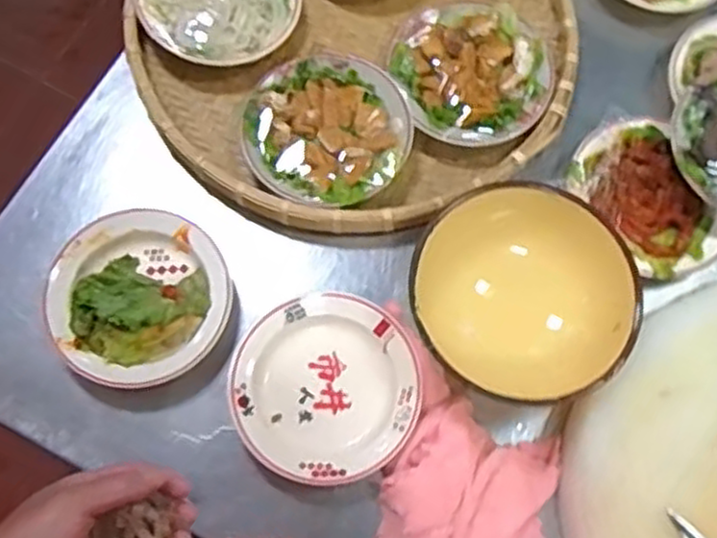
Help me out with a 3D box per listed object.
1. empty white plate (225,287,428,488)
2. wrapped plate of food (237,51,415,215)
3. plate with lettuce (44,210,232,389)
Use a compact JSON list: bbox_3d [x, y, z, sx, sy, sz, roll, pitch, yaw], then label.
[{"bbox_3d":[-0.026,0.099,0.622,0.149,0.018,0.153,1,71,-2],"label":"empty white plate"},{"bbox_3d":[-0.029,-0.132,0.697,0.154,0.042,0.154,1,71,-2],"label":"wrapped plate of food"},{"bbox_3d":[-0.186,0.023,0.636,0.146,0.027,0.146,1,71,-2],"label":"plate with lettuce"}]

